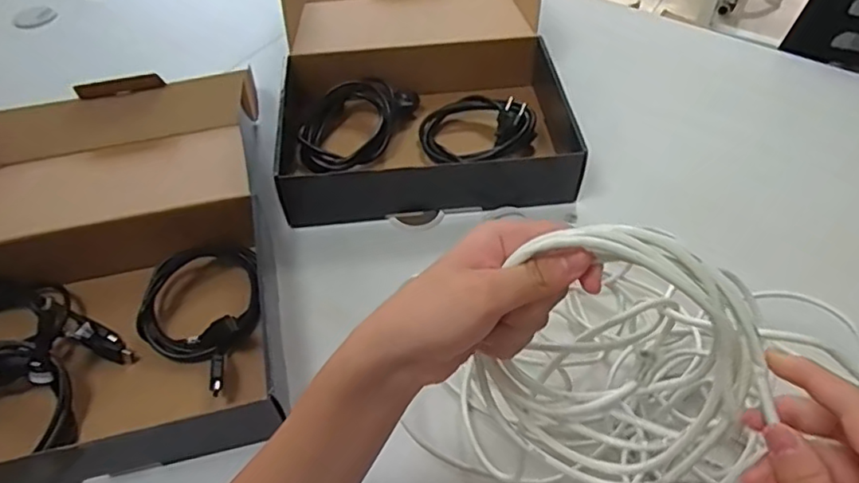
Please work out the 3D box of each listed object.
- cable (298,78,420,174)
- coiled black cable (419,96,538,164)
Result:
[{"bbox_3d":[-0.100,-0.153,0.776,0.107,0.040,0.173,19,53,17],"label":"cable"},{"bbox_3d":[0.055,-0.150,0.757,0.117,0.047,0.132,-37,58,-25],"label":"coiled black cable"}]

